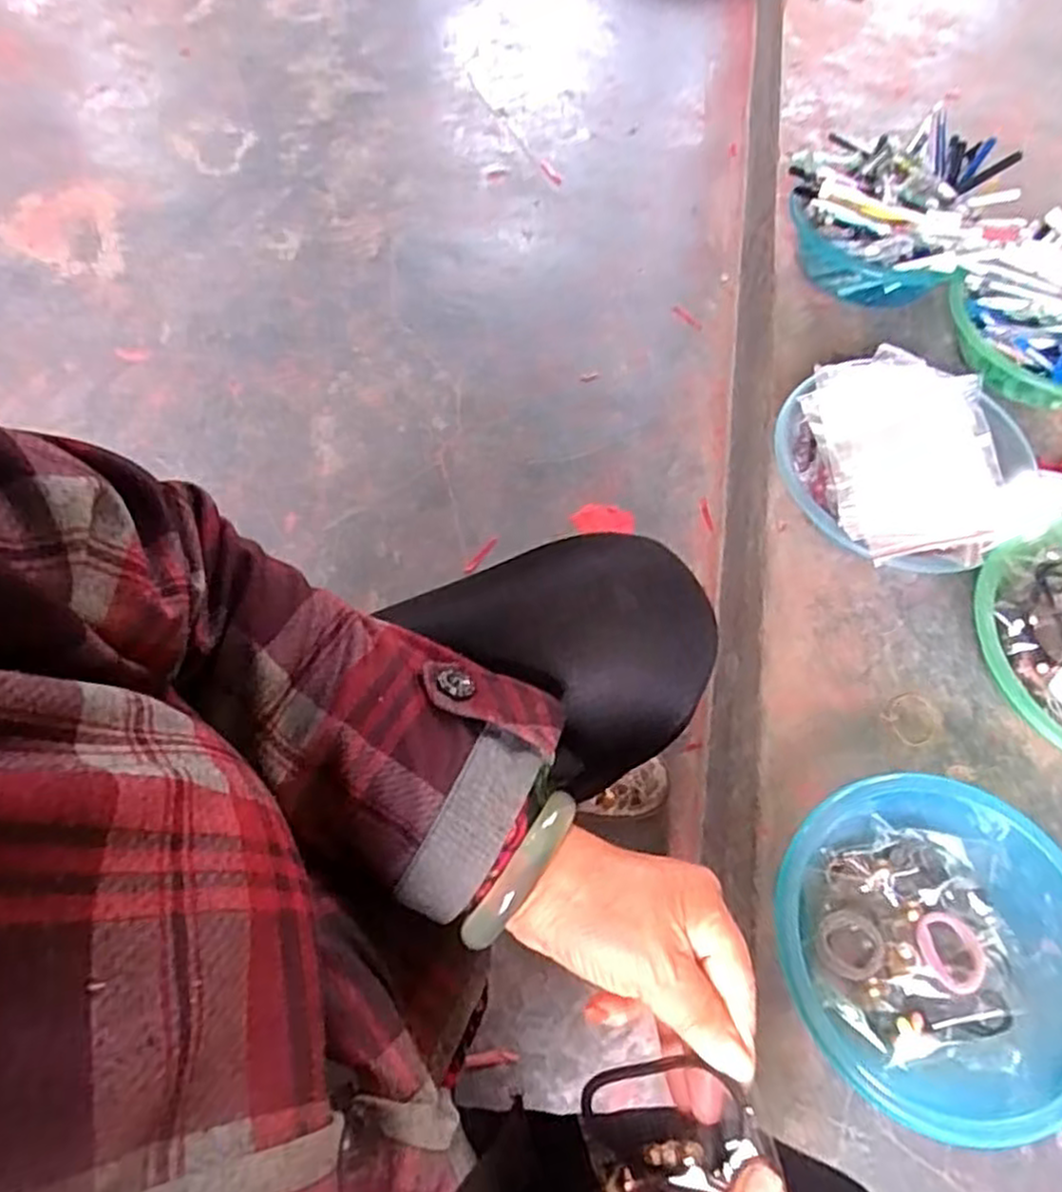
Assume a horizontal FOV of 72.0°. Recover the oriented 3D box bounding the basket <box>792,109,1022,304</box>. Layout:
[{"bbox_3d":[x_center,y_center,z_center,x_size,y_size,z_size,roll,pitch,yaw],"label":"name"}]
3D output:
[{"bbox_3d":[0.405,-0.421,0.834,0.214,0.128,0.182,-2,64,-3],"label":"basket"}]

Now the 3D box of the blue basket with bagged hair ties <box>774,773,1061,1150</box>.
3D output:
[{"bbox_3d":[0.297,0.249,0.535,0.226,0.074,0.224,1,64,-2],"label":"blue basket with bagged hair ties"}]

